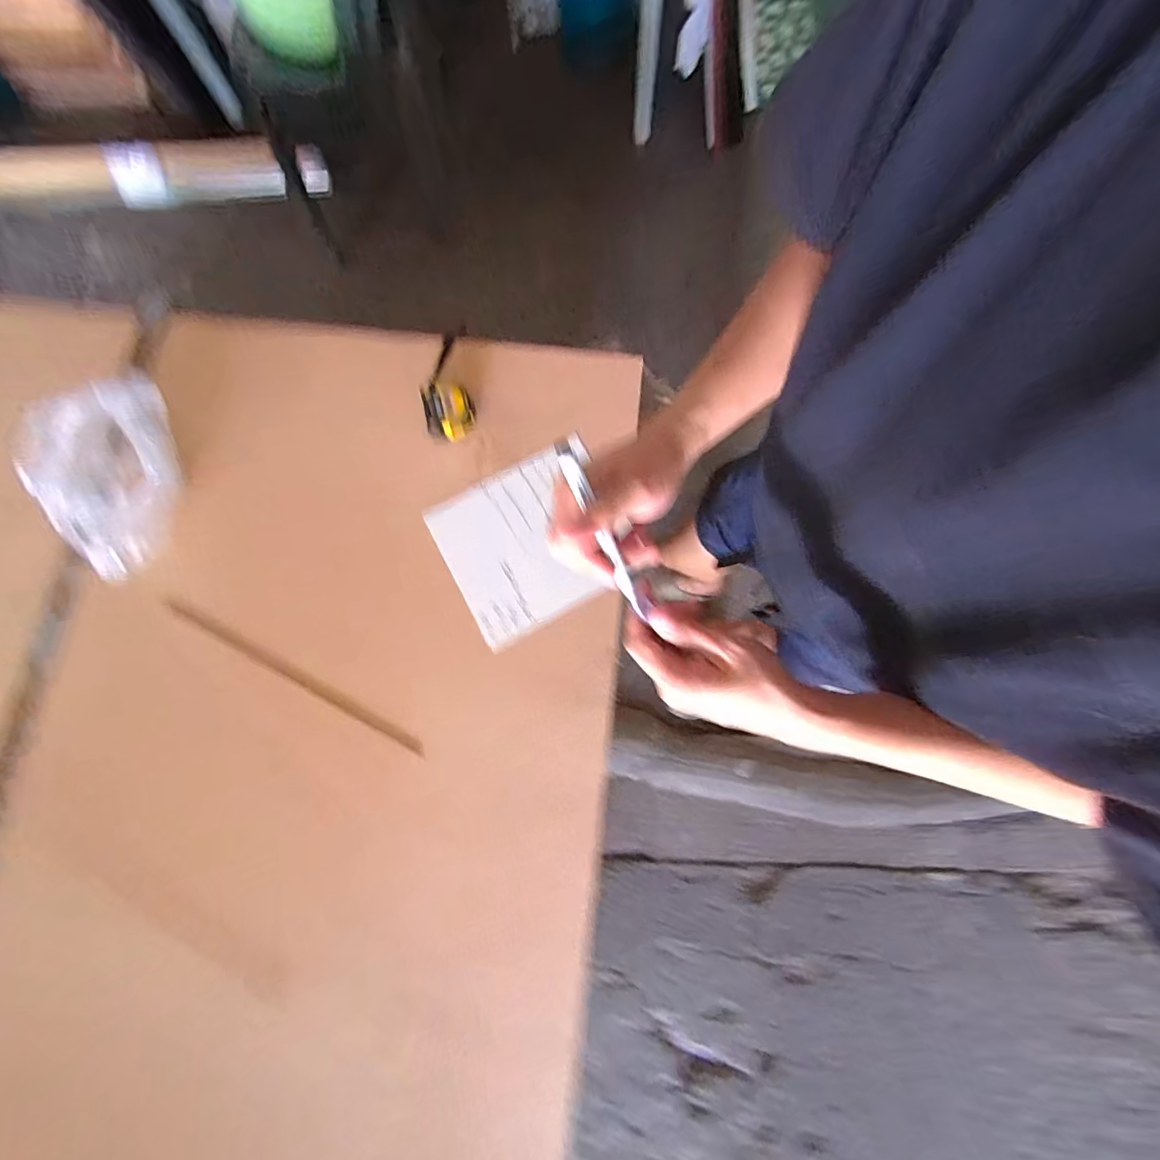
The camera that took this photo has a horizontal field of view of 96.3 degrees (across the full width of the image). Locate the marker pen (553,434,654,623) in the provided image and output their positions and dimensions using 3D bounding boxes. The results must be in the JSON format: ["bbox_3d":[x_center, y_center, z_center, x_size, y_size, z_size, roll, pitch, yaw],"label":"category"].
[{"bbox_3d":[0.016,-0.030,0.335,0.014,0.007,0.131,-30,115,-8],"label":"marker pen"}]

